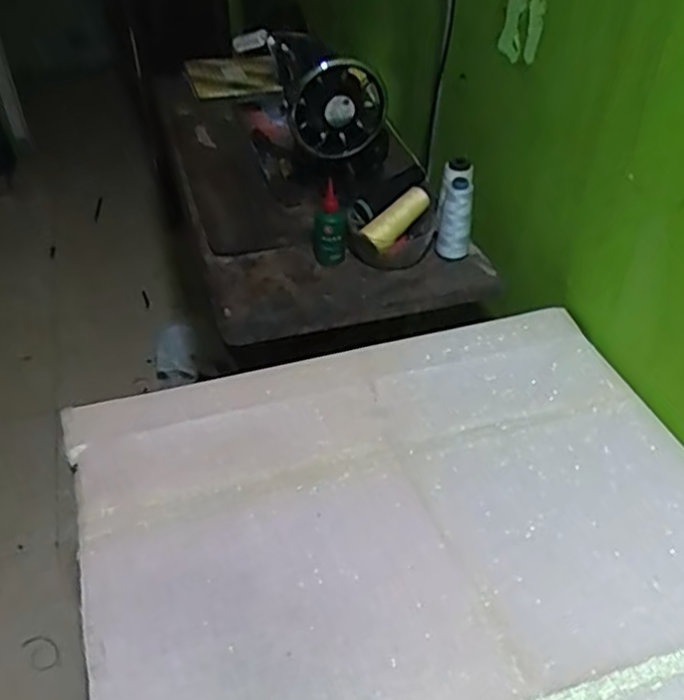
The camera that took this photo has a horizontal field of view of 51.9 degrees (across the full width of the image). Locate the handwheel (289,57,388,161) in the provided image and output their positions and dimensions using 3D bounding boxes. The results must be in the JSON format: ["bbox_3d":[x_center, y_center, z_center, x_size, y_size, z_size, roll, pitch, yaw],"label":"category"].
[{"bbox_3d":[-0.003,-0.333,0.979,0.129,0.128,0.041,-20,46,-22],"label":"handwheel"}]

